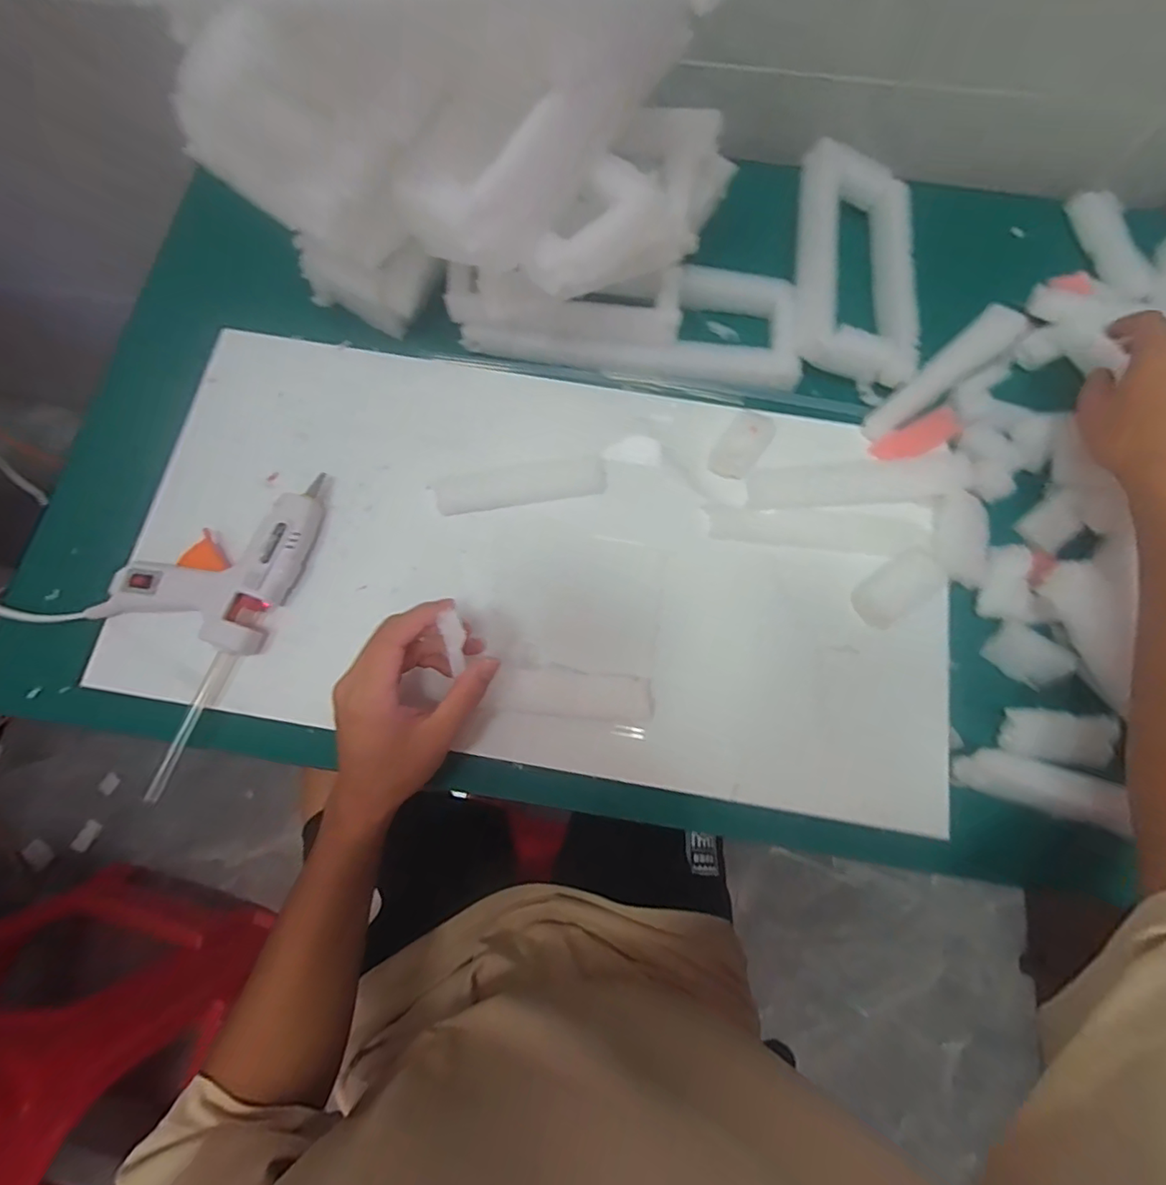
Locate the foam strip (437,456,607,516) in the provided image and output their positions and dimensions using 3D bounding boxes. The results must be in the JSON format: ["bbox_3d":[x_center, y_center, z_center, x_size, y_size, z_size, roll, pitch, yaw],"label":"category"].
[{"bbox_3d":[-0.047,-0.084,0.435,0.127,0.005,0.035,-11,77,-2],"label":"foam strip"}]

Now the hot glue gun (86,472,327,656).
[{"bbox_3d":[-0.262,-0.033,0.409,0.117,0.034,0.134,17,78,5],"label":"hot glue gun"}]

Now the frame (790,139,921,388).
[{"bbox_3d":[0.229,-0.274,0.468,0.104,0.025,0.200,9,78,3],"label":"frame"}]

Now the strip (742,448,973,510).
[{"bbox_3d":[0.205,-0.083,0.425,0.157,0.017,0.032,-3,77,0],"label":"strip"}]

